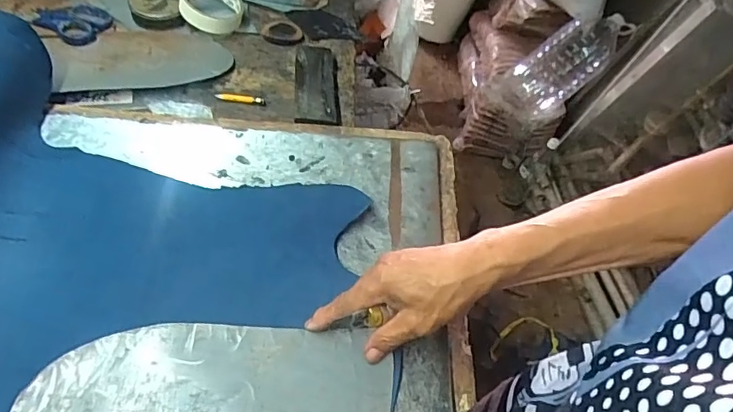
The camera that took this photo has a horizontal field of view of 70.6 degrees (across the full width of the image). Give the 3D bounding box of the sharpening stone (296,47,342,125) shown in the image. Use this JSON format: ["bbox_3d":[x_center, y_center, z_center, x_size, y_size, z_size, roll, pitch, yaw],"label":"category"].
[{"bbox_3d":[-0.065,-0.162,0.681,0.055,0.016,0.164,3,54,-11],"label":"sharpening stone"}]

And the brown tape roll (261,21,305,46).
[{"bbox_3d":[-0.120,-0.248,0.745,0.059,0.008,0.054,3,52,-4],"label":"brown tape roll"}]

